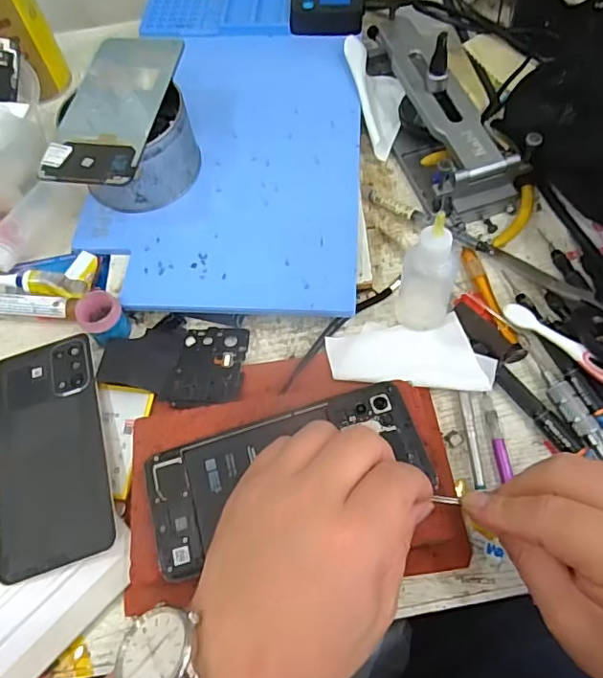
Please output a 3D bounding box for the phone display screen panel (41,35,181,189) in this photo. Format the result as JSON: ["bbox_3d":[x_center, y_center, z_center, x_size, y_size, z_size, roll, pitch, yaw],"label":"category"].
[{"bbox_3d":[-0.137,-0.175,0.401,0.069,0.007,0.155,6,62,7],"label":"phone display screen panel"}]

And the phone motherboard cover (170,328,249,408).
[{"bbox_3d":[-0.064,0.019,0.383,0.048,0.004,0.064,0,53,5],"label":"phone motherboard cover"}]

